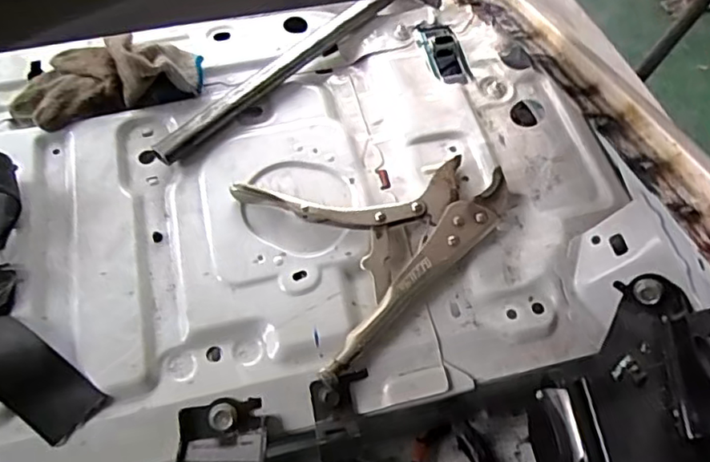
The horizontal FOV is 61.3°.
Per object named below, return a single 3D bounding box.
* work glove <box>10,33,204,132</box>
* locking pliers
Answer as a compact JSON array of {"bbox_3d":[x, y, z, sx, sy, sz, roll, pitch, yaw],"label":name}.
[{"bbox_3d":[-0.227,-0.143,0.528,0.176,0.053,0.074,-15,63,-7],"label":"work glove"},{"bbox_3d":[0.021,-0.007,0.471,0.192,0.016,0.164,-29,66,-14],"label":"locking pliers"}]

